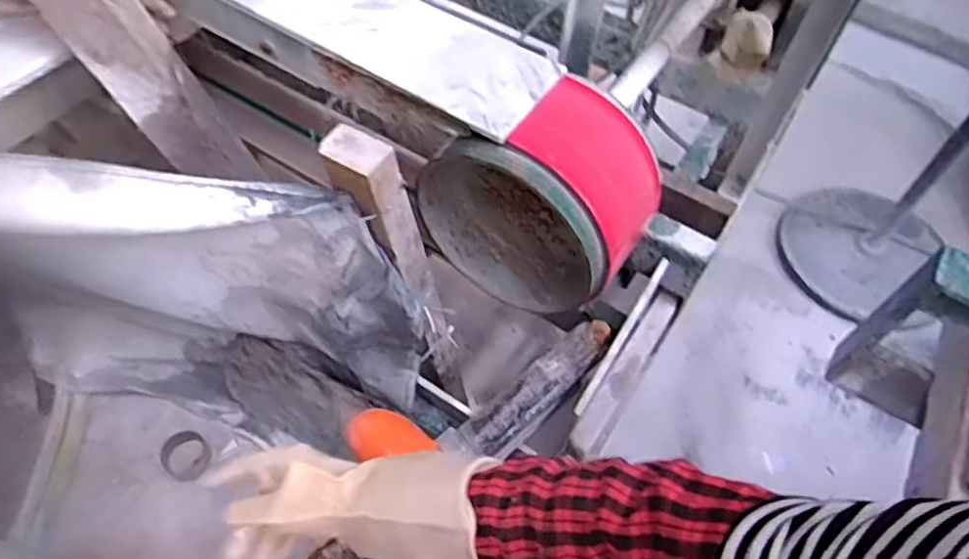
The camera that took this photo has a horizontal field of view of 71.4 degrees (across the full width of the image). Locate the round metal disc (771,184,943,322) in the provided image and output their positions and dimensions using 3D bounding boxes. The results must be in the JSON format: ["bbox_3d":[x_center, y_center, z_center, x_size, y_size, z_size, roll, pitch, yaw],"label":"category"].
[{"bbox_3d":[0.917,-0.071,1.632,0.400,0.054,0.384,19,64,12],"label":"round metal disc"}]

